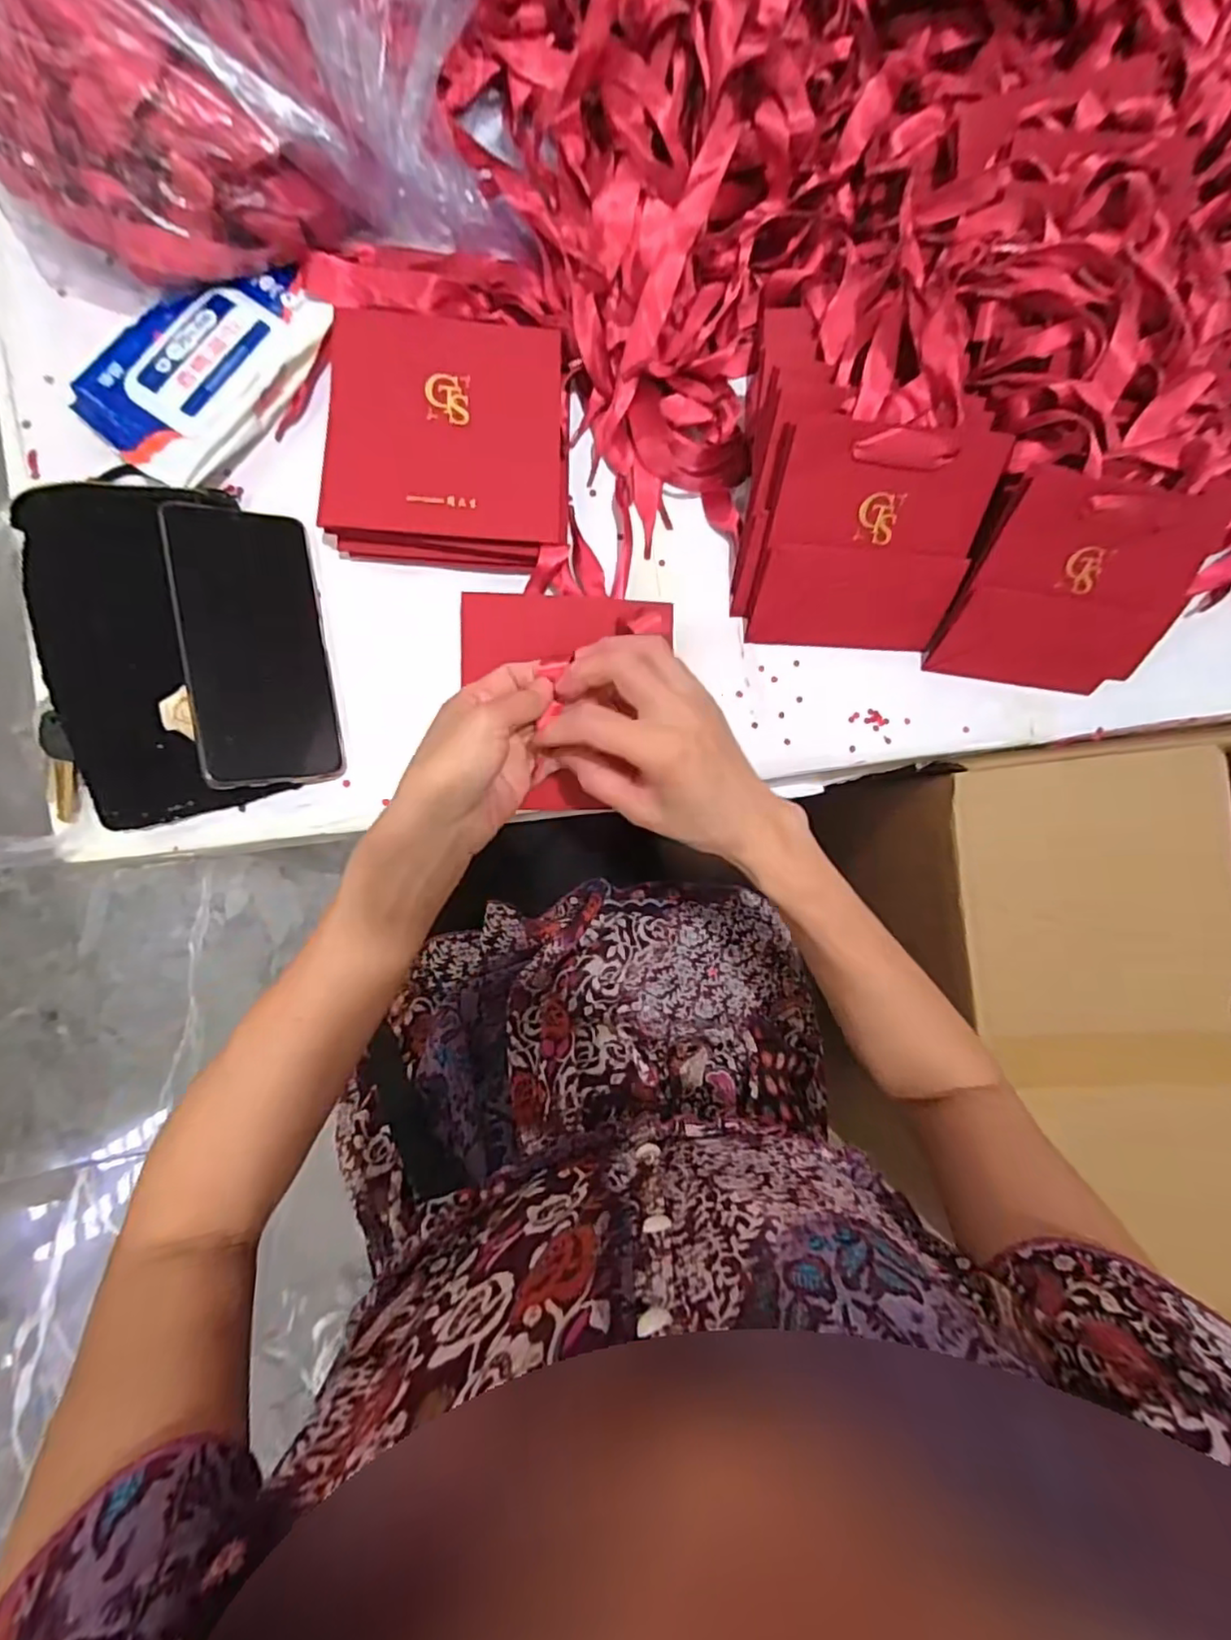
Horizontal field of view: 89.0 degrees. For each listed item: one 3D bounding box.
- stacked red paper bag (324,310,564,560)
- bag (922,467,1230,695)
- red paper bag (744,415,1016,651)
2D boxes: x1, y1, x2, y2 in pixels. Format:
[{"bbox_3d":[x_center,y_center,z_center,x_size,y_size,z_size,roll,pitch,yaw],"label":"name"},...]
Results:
[{"bbox_3d":[-0.105,-0.240,0.397,0.148,0.026,0.151,4,90,-6],"label":"stacked red paper bag"},{"bbox_3d":[0.322,-0.157,0.431,0.161,0.016,0.138,4,133,-8],"label":"bag"},{"bbox_3d":[0.169,-0.180,0.413,0.137,0.008,0.137,1,130,-8],"label":"red paper bag"}]

